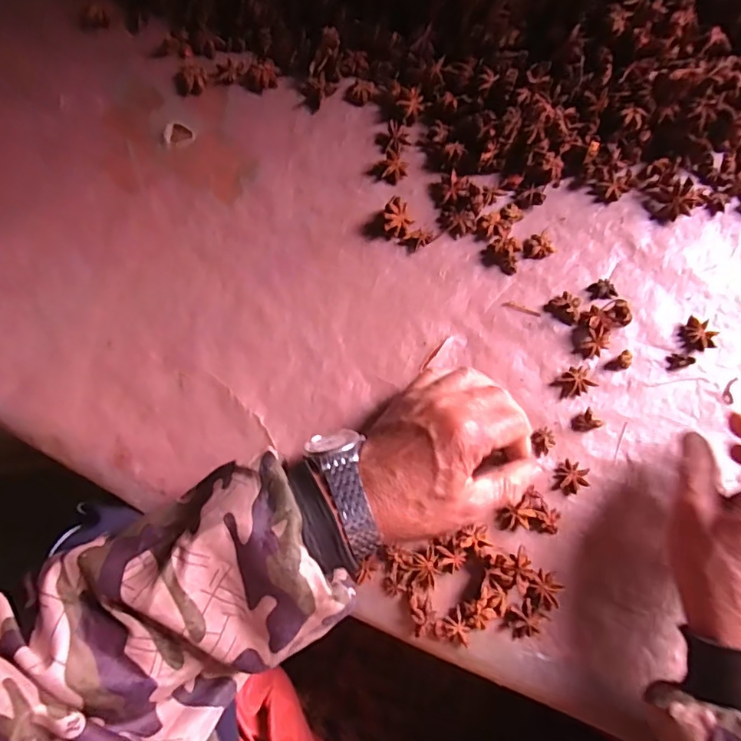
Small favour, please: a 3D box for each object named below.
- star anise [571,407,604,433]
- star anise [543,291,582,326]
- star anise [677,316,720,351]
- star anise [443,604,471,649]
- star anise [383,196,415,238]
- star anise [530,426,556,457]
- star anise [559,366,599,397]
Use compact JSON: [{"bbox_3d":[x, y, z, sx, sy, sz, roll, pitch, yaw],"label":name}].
[{"bbox_3d":[0.161,0.039,0.391,0.020,0.008,0.016,-30,78,-9],"label":"star anise"},{"bbox_3d":[0.154,-0.050,0.414,0.026,0.012,0.020,35,77,8],"label":"star anise"},{"bbox_3d":[0.259,-0.028,0.411,0.022,0.010,0.027,-42,80,-11],"label":"star anise"},{"bbox_3d":[0.059,0.174,0.353,0.015,0.006,0.024,-26,77,-8],"label":"star anise"},{"bbox_3d":[0.023,-0.123,0.423,0.026,0.012,0.029,10,106,-33],"label":"star anise"},{"bbox_3d":[0.128,0.052,0.388,0.020,0.005,0.016,-34,78,-10],"label":"star anise"},{"bbox_3d":[0.159,0.007,0.401,0.024,0.006,0.021,-20,76,-7],"label":"star anise"}]

